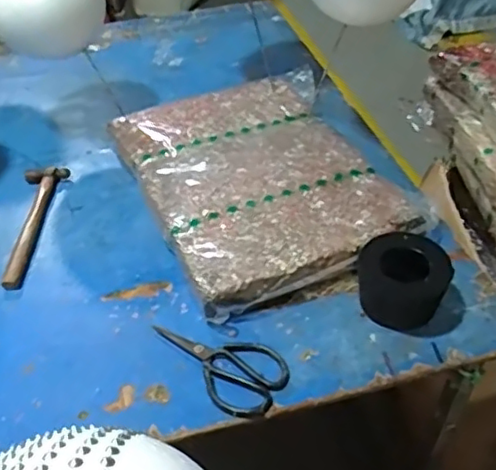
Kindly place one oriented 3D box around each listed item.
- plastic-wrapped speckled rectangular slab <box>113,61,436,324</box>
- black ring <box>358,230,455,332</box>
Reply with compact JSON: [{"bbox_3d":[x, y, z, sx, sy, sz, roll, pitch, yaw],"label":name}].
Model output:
[{"bbox_3d":[0.025,-0.105,1.015,0.385,0.059,0.520,-17,43,-16],"label":"plastic-wrapped speckled rectangular slab"},{"bbox_3d":[0.204,0.058,0.799,0.115,0.083,0.097,16,44,20],"label":"black ring"}]

